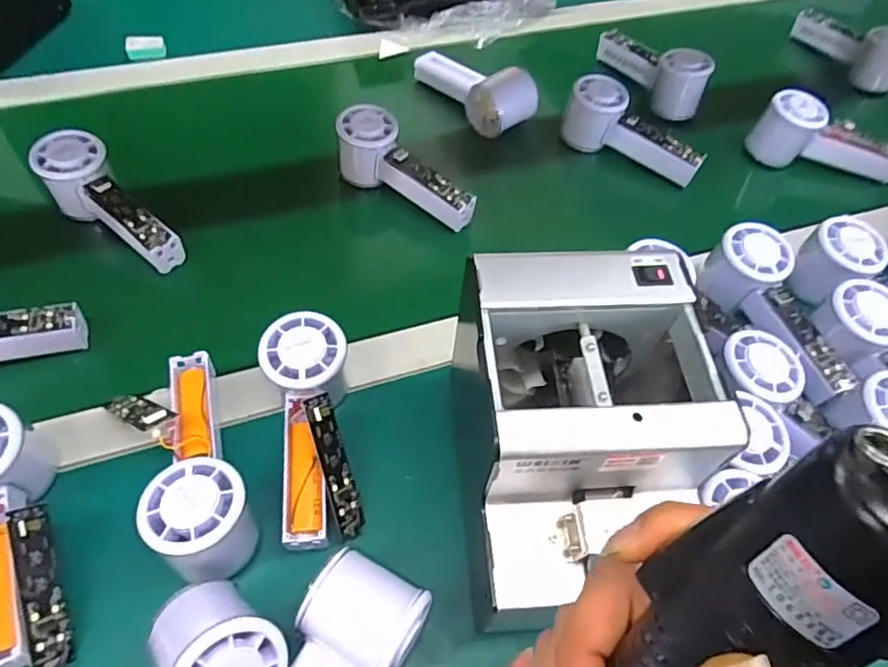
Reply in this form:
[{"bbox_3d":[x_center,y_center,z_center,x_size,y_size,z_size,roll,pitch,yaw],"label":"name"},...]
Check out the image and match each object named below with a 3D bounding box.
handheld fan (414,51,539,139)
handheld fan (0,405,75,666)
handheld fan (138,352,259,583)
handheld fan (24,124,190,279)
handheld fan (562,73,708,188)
[{"bbox_3d":[0.032,-0.272,0.653,0.065,0.049,0.155,-31,62,-24],"label":"handheld fan"},{"bbox_3d":[-0.255,0.114,0.346,0.058,0.064,0.161,-21,59,-18],"label":"handheld fan"},{"bbox_3d":[-0.159,0.082,0.387,0.059,0.059,0.152,-12,44,-13],"label":"handheld fan"},{"bbox_3d":[-0.284,-0.108,0.517,0.152,0.052,0.050,40,60,6],"label":"handheld fan"},{"bbox_3d":[0.198,-0.210,0.616,0.146,0.059,0.047,27,57,14],"label":"handheld fan"}]

